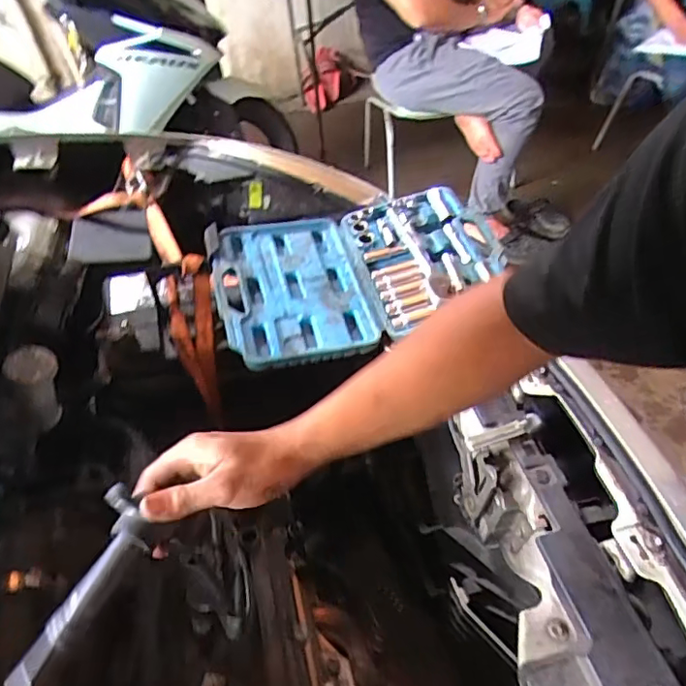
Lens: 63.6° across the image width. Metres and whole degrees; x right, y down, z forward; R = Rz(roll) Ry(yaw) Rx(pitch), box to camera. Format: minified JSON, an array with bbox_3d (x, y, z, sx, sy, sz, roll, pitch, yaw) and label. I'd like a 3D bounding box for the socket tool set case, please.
[{"bbox_3d":[0.021,-0.104,0.768,0.388,0.054,0.249,-17,47,-10],"label":"socket tool set case"}]

